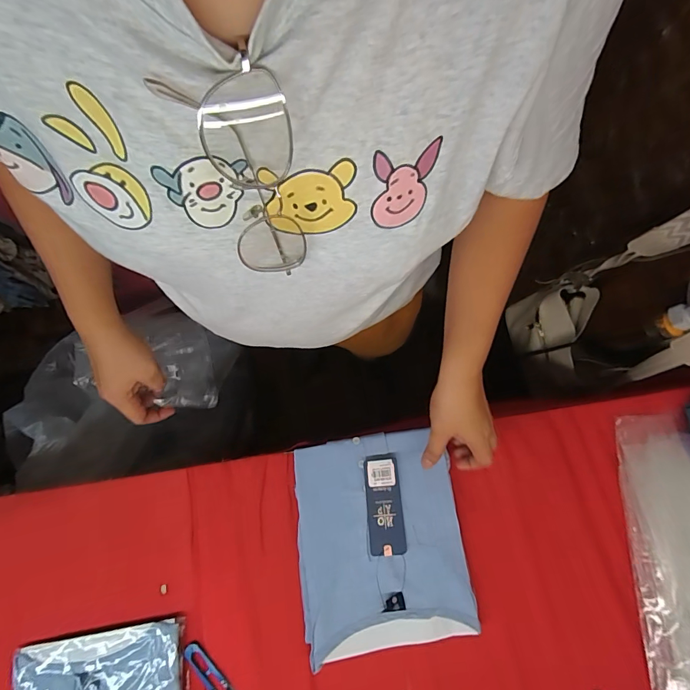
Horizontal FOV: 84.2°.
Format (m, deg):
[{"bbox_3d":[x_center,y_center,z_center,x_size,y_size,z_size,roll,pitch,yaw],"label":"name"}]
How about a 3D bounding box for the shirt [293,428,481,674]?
[{"bbox_3d":[0.046,0.251,0.503,0.212,0.038,0.253,-8,70,0],"label":"shirt"}]

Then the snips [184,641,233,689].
[{"bbox_3d":[-0.170,0.429,0.488,0.025,0.010,0.102,-41,74,-11],"label":"snips"}]

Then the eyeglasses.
[{"bbox_3d":[-0.051,-0.091,0.223,0.052,0.124,0.043,-24,71,-6],"label":"eyeglasses"}]

